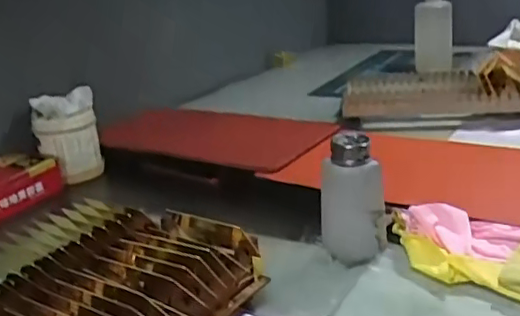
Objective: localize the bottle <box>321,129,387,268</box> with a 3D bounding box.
[{"bbox_3d":[0.095,0.041,0.594,0.056,0.129,0.050,-9,21,-9],"label":"bottle"}]

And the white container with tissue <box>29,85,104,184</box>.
[{"bbox_3d":[-0.301,-0.033,0.917,0.095,0.125,0.091,-12,22,-19],"label":"white container with tissue"}]

